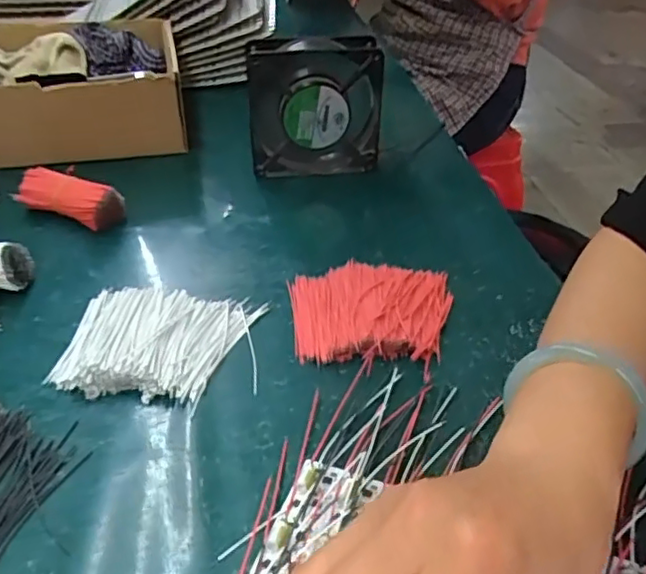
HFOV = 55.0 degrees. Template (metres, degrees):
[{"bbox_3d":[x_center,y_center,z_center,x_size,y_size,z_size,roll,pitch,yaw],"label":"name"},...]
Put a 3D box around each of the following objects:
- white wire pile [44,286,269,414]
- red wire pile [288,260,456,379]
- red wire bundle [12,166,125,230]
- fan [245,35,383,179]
[{"bbox_3d":[-0.104,0.033,0.406,0.121,0.014,0.096,3,37,2],"label":"white wire pile"},{"bbox_3d":[0.032,0.015,0.431,0.111,0.011,0.101,5,37,4],"label":"red wire pile"},{"bbox_3d":[-0.214,-0.074,0.523,0.089,0.036,0.035,13,39,15],"label":"red wire bundle"},{"bbox_3d":[-0.007,-0.161,0.574,0.120,0.127,0.040,-3,37,-7],"label":"fan"}]

